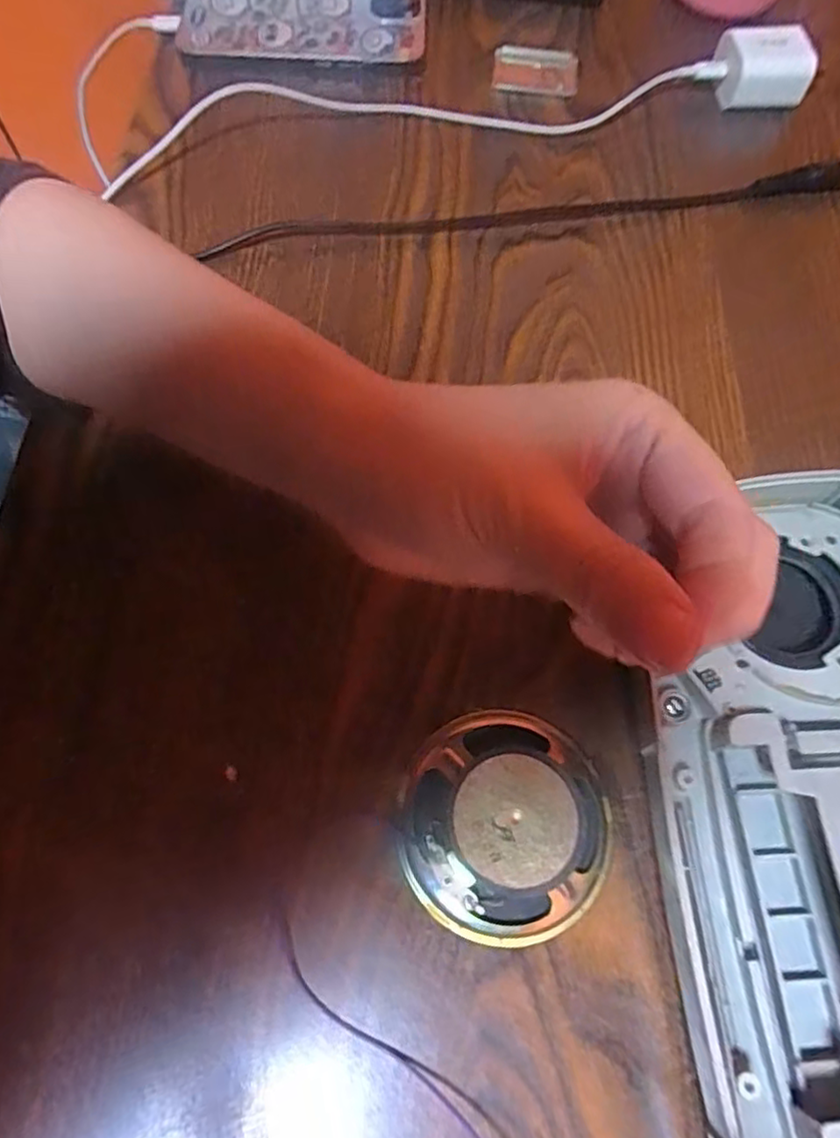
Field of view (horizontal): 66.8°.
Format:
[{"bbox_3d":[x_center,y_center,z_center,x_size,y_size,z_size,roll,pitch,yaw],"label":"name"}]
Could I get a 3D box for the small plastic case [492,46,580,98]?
[{"bbox_3d":[0.064,-0.277,0.354,0.047,0.007,0.032,5,69,2],"label":"small plastic case"}]

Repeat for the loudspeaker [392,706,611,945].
[{"bbox_3d":[0.029,0.084,0.210,0.069,0.023,0.073,0,69,0],"label":"loudspeaker"}]

